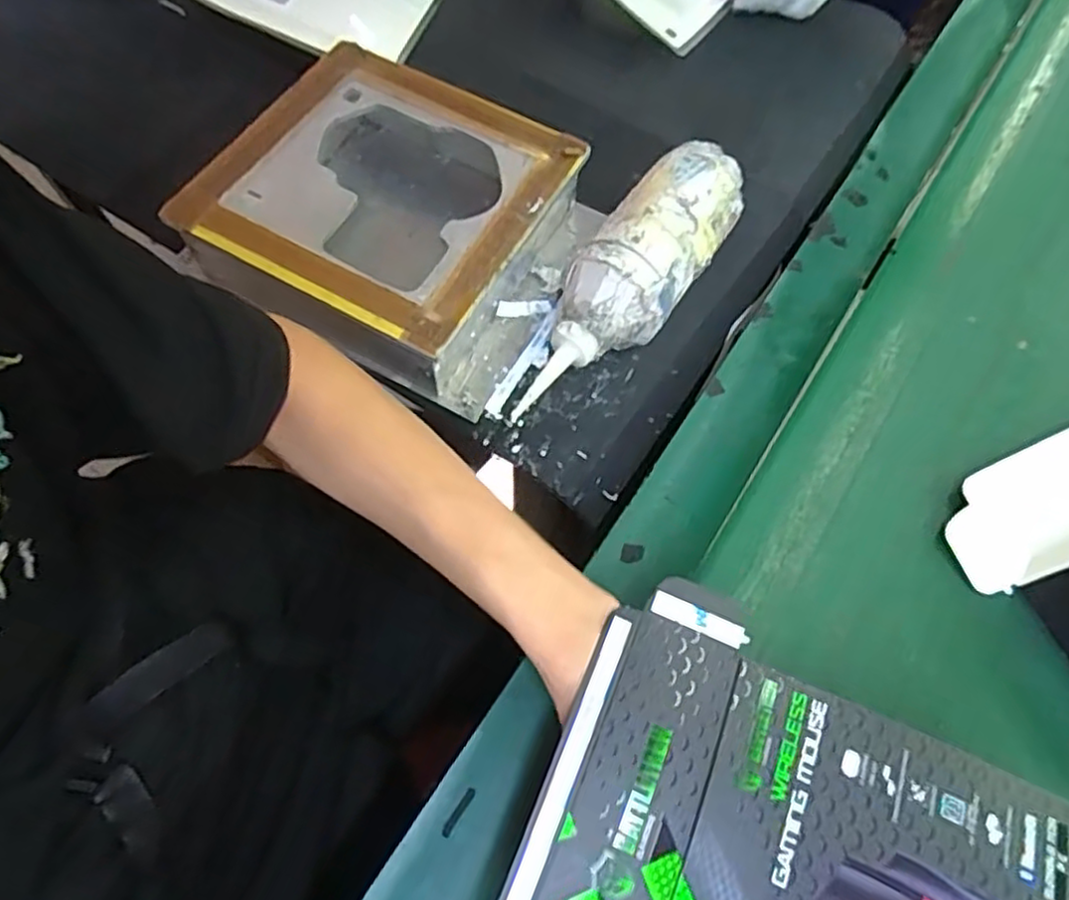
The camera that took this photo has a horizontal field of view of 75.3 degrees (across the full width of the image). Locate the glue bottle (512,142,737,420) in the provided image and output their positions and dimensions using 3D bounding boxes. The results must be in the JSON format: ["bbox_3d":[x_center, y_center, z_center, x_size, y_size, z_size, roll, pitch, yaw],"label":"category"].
[{"bbox_3d":[0.066,-0.113,0.469,0.066,0.067,0.209,33,70,12],"label":"glue bottle"}]

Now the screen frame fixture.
[{"bbox_3d":[-0.089,-0.163,0.488,0.229,0.080,0.199,28,69,11],"label":"screen frame fixture"}]

